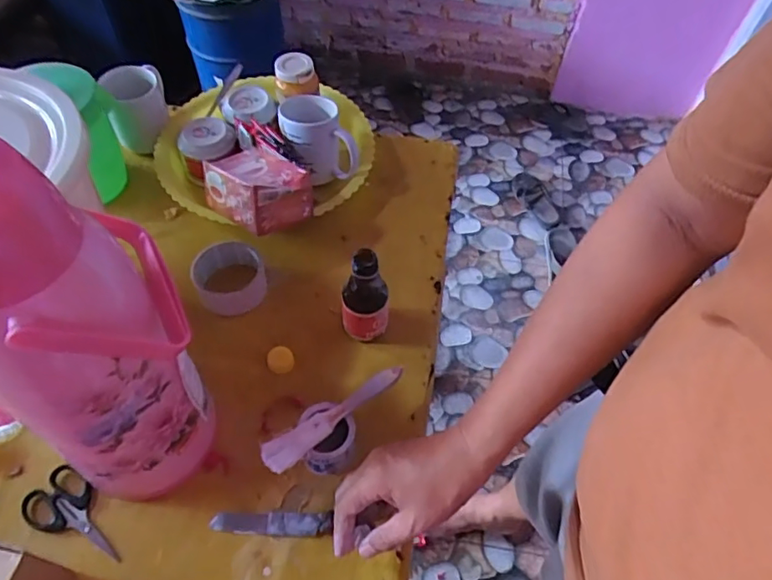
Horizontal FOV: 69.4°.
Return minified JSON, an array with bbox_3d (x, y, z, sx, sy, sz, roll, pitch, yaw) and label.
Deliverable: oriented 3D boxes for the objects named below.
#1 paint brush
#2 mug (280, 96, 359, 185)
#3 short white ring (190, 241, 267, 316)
[{"bbox_3d":[-0.049,0.125,0.554,0.159,0.009,0.029,-30,63,-22],"label":"paint brush"},{"bbox_3d":[-0.100,-0.211,0.786,0.085,0.084,0.117,-24,61,-19],"label":"mug"},{"bbox_3d":[-0.193,-0.015,0.691,0.086,0.036,0.088,-19,59,-16],"label":"short white ring"}]

